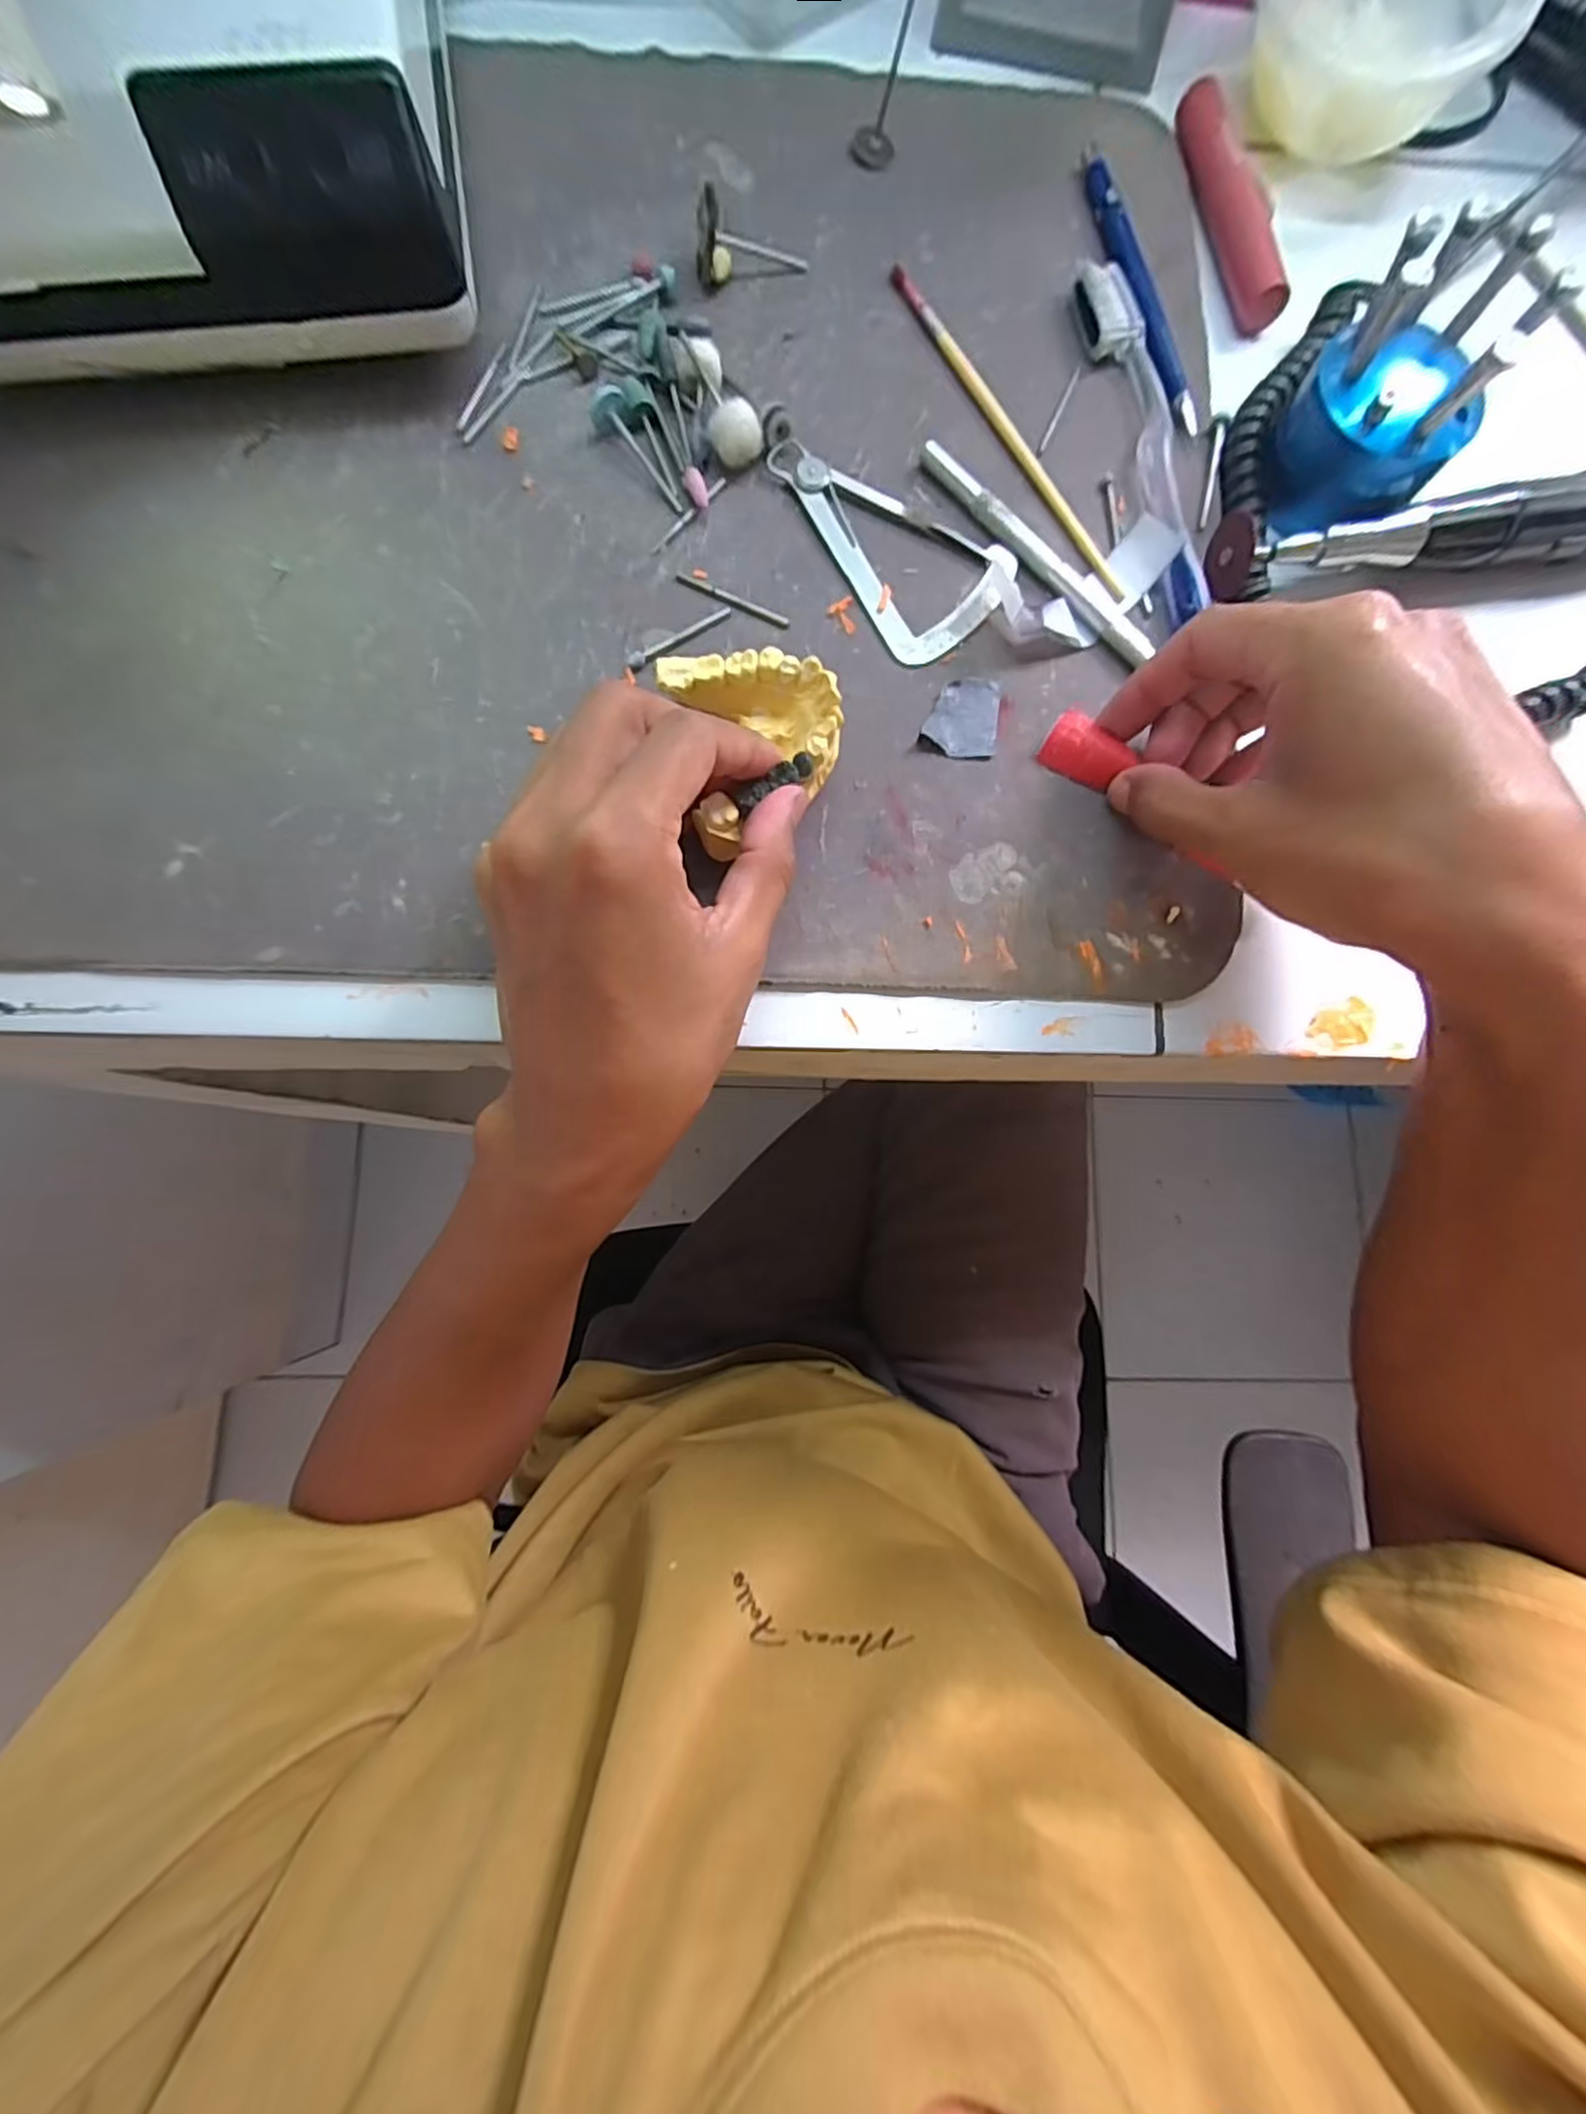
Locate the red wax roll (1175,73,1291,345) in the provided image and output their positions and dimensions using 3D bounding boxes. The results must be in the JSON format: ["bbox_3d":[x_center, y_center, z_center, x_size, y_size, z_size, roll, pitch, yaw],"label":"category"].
[{"bbox_3d":[0.176,-0.347,0.280,0.015,0.015,0.106,-11,82,-5],"label":"red wax roll"}]

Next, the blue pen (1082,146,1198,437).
[{"bbox_3d":[0.135,-0.308,0.277,0.014,0.009,0.134,-13,83,-5],"label":"blue pen"}]

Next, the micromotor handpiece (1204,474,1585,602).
[{"bbox_3d":[0.238,-0.192,0.254,0.167,0.025,0.025,-8,82,-4],"label":"micromotor handpiece"}]

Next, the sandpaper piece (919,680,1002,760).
[{"bbox_3d":[0.061,-0.122,0.249,0.027,0.004,0.030,10,81,-2],"label":"sandpaper piece"}]

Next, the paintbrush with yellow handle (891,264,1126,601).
[{"bbox_3d":[0.081,-0.241,0.266,0.008,0.005,0.160,-29,84,-7],"label":"paintbrush with yellow handle"}]

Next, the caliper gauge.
[{"bbox_3d":[0.039,-0.195,0.257,0.058,0.006,0.098,-33,85,-7],"label":"caliper gauge"}]

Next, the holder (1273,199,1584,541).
[{"bbox_3d":[0.209,-0.229,0.243,0.055,0.060,0.057,-22,83,-6],"label":"holder"}]

